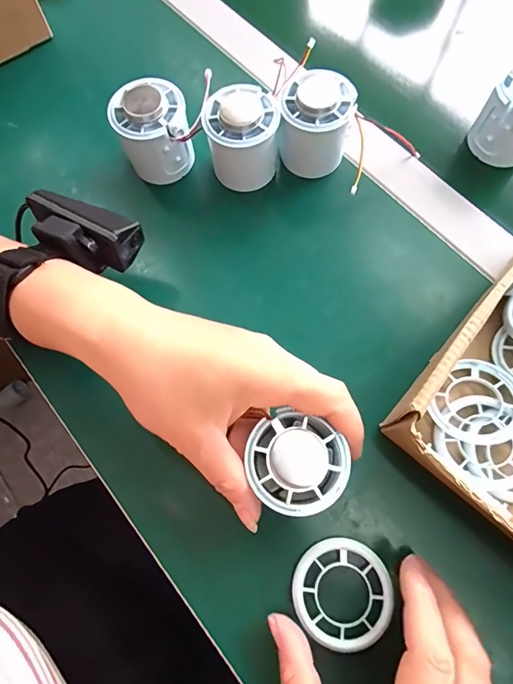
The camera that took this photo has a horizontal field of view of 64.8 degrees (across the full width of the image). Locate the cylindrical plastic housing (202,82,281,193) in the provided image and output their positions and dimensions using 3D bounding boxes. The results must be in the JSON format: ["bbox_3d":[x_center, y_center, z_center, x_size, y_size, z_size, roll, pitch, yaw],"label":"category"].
[{"bbox_3d":[-0.009,-0.151,0.312,0.052,0.065,0.048,-1,71,2],"label":"cylindrical plastic housing"}]

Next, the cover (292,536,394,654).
[{"bbox_3d":[0.050,0.147,0.237,0.056,0.006,0.056,-9,71,-1],"label":"cover"}]

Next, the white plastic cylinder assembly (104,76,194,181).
[{"bbox_3d":[-0.079,-0.161,0.312,0.052,0.062,0.048,-1,71,2],"label":"white plastic cylinder assembly"}]

